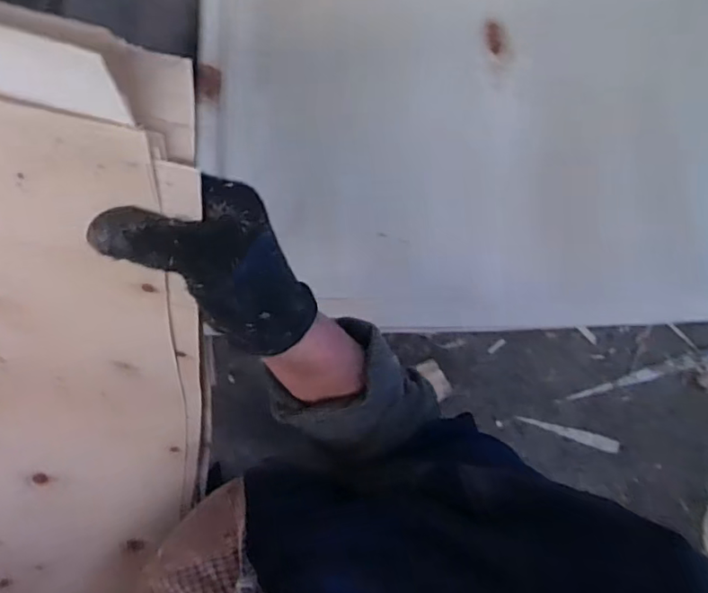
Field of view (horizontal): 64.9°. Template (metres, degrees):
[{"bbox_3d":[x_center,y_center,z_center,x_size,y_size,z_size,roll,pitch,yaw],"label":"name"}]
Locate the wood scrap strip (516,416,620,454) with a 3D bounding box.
[{"bbox_3d":[0.523,0.334,1.359,0.240,0.015,0.034,16,79,2],"label":"wood scrap strip"}]

